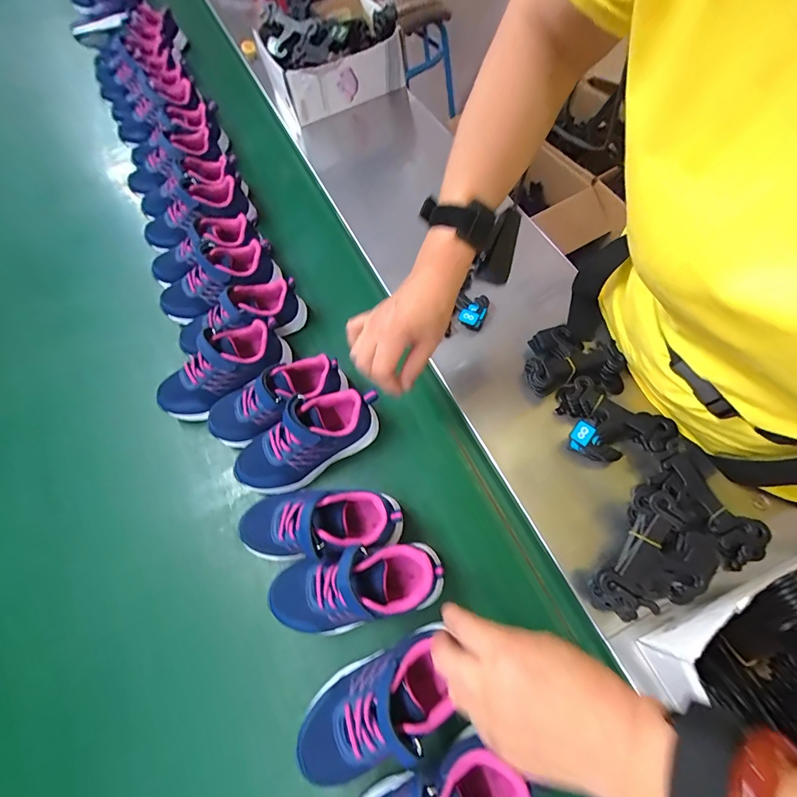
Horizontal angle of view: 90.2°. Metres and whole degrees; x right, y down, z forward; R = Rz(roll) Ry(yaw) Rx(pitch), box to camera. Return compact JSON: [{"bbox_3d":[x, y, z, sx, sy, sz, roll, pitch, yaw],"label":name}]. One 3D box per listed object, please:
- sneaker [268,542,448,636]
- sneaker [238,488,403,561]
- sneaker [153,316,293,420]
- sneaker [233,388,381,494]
[{"bbox_3d":[-0.042,0.185,0.381,0.168,0.063,0.074,-11,61,-2],"label":"sneaker"},{"bbox_3d":[-0.082,0.127,0.412,0.169,0.066,0.082,-4,61,2],"label":"sneaker"},{"bbox_3d":[-0.225,-0.040,0.501,0.167,0.068,0.069,-32,64,-13],"label":"sneaker"},{"bbox_3d":[-0.104,0.045,0.449,0.170,0.065,0.070,-22,62,-8],"label":"sneaker"}]

